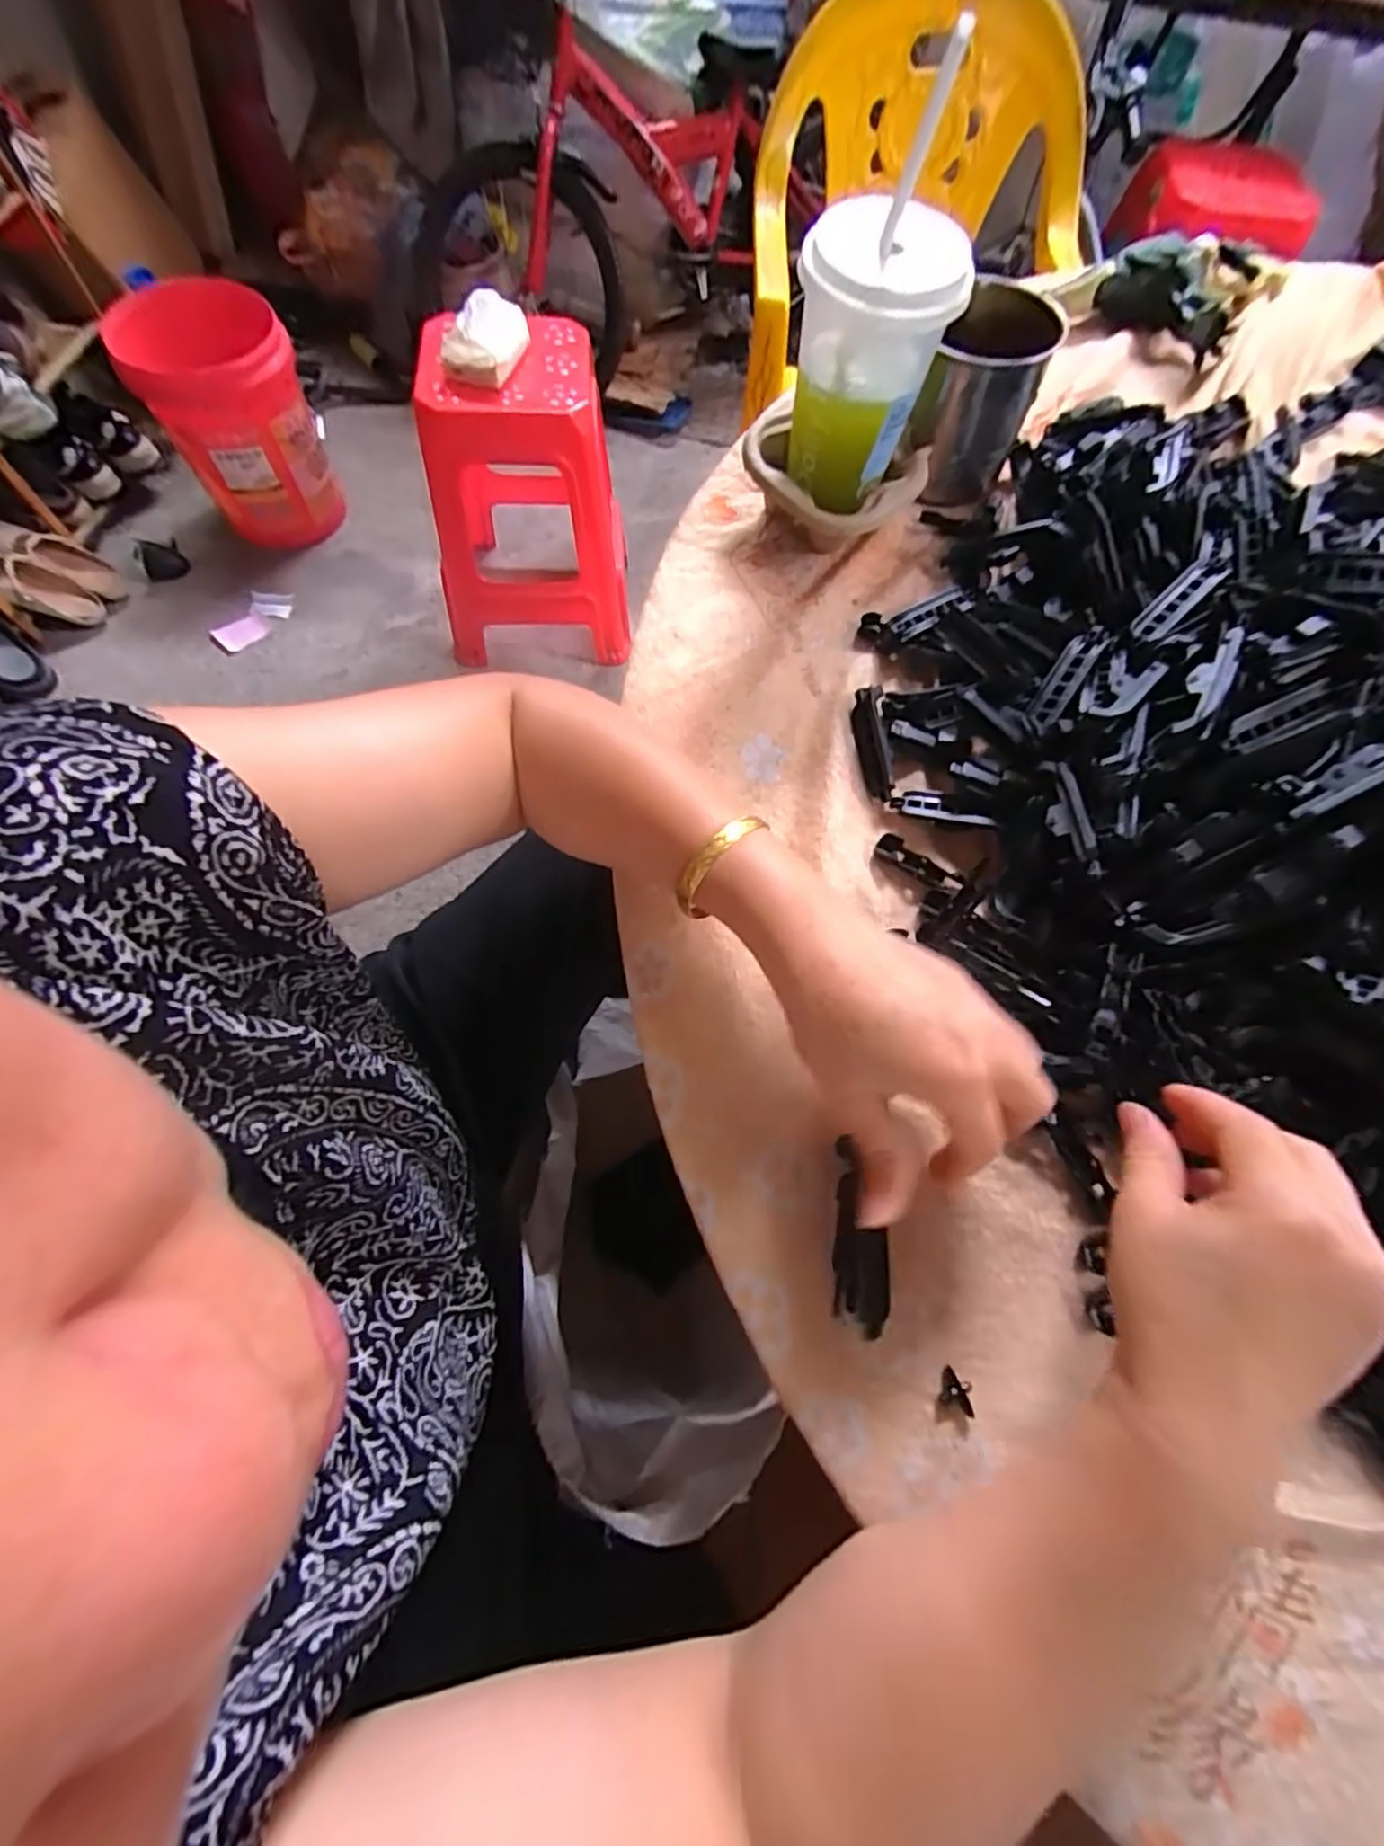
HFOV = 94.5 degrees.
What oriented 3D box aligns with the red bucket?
[{"bbox_3d":[-0.894,-0.990,1.265,0.255,0.376,0.261,0,68,-1],"label":"red bucket"}]

